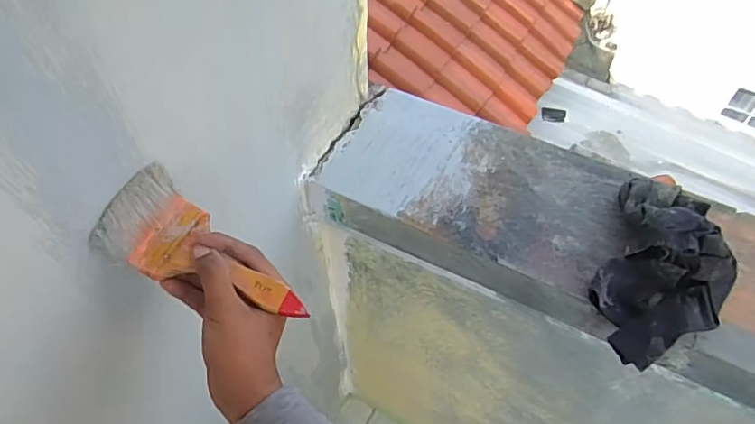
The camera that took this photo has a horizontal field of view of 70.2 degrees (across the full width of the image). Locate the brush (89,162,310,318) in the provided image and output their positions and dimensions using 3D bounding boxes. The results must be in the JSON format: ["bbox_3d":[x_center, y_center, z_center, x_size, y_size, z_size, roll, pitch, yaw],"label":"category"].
[{"bbox_3d":[-0.131,0.035,0.423,0.166,0.033,0.075,30,57,4],"label":"brush"}]

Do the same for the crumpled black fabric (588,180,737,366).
[{"bbox_3d":[0.322,0.062,0.591,0.138,0.063,0.225,22,56,16],"label":"crumpled black fabric"}]

